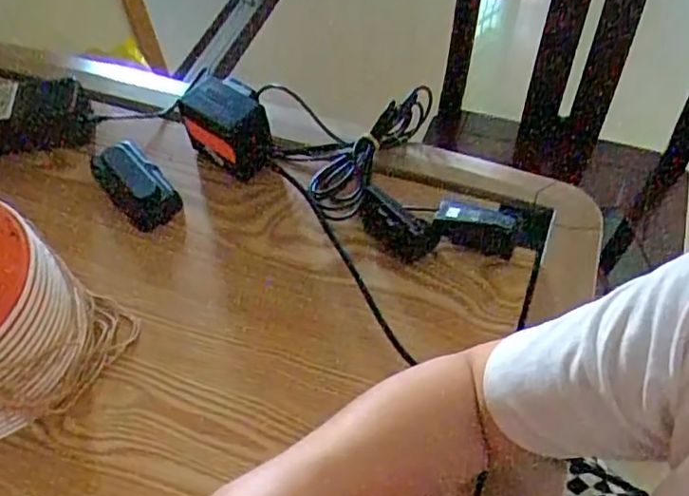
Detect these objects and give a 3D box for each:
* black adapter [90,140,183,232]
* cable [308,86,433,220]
[{"bbox_3d":[-0.210,-0.064,0.648,0.051,0.018,0.120,-35,59,-20],"label":"black adapter"},{"bbox_3d":[0.024,-0.101,0.649,0.064,0.033,0.186,23,59,19],"label":"cable"}]

